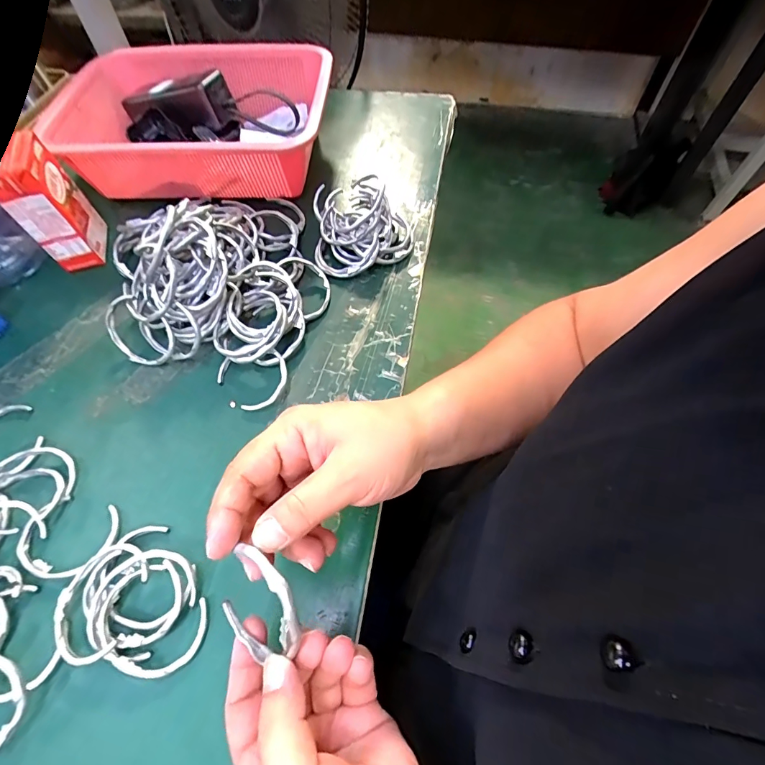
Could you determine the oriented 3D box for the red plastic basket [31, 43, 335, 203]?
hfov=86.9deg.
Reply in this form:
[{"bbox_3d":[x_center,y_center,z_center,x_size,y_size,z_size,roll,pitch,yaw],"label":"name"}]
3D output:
[{"bbox_3d":[-0.212,-0.306,0.476,0.295,0.081,0.202,0,59,1],"label":"red plastic basket"}]

